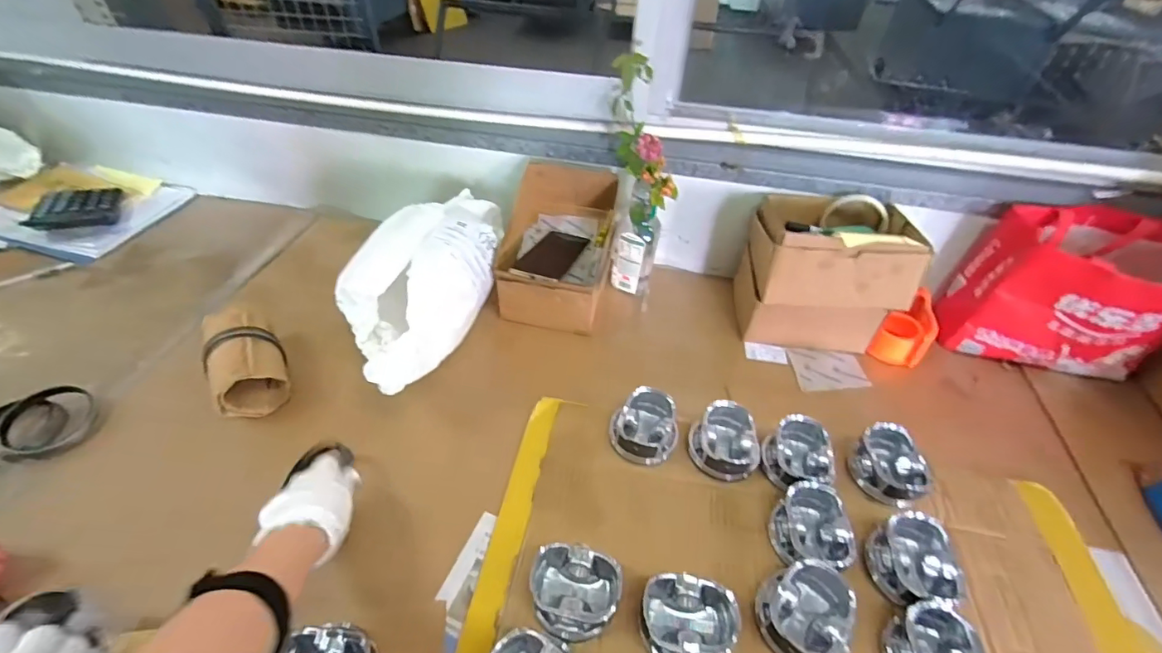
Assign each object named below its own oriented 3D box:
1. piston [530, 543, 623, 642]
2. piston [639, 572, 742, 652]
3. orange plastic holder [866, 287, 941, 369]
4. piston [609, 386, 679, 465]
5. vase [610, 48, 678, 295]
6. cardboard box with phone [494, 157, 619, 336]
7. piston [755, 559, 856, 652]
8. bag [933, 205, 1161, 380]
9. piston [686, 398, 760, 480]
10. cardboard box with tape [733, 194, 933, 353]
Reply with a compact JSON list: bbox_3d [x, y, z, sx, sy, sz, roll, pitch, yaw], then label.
[{"bbox_3d":[-0.005,0.260,0.478,0.087,0.047,0.075,4,45,1],"label":"piston"},{"bbox_3d":[0.100,0.282,0.461,0.084,0.047,0.074,13,46,10],"label":"piston"},{"bbox_3d":[0.507,-0.001,0.760,0.069,0.064,0.124,29,51,24],"label":"orange plastic holder"},{"bbox_3d":[0.080,0.127,0.612,0.083,0.060,0.081,1,45,-1],"label":"piston"},{"bbox_3d":[0.089,-0.207,0.726,0.097,0.345,0.100,9,45,7],"label":"vase"},{"bbox_3d":[-0.032,-0.129,0.770,0.159,0.166,0.217,8,45,5],"label":"cardboard box with phone"},{"bbox_3d":[0.218,0.277,0.471,0.094,0.047,0.082,-18,49,-20],"label":"piston"},{"bbox_3d":[0.682,-0.043,0.689,0.239,0.208,0.140,30,51,25],"label":"bag"},{"bbox_3d":[0.178,0.142,0.601,0.082,0.066,0.084,1,45,-1],"label":"piston"},{"bbox_3d":[0.357,-0.086,0.731,0.197,0.190,0.145,7,45,4],"label":"cardboard box with tape"}]

